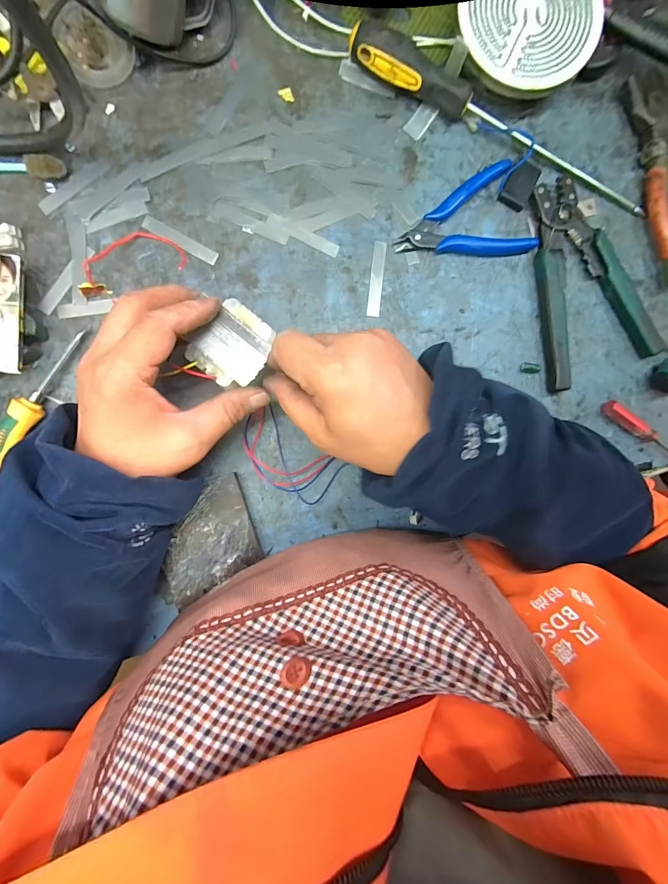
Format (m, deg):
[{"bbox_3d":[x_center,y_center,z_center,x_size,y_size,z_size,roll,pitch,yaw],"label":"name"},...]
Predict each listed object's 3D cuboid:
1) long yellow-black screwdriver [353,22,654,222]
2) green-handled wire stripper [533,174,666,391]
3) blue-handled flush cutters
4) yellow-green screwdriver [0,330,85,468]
[{"bbox_3d":[0.151,-0.278,0.330,0.294,0.033,0.028,21,89,-5],"label":"long yellow-black screwdriver"},{"bbox_3d":[0.239,-0.146,0.349,0.105,0.016,0.180,-9,92,-5],"label":"green-handled wire stripper"},{"bbox_3d":[0.114,-0.189,0.337,0.118,0.015,0.079,-25,94,-4],"label":"blue-handled flush cutters"},{"bbox_3d":[-0.245,-0.020,0.302,0.024,0.029,0.148,32,88,-5],"label":"yellow-green screwdriver"}]

